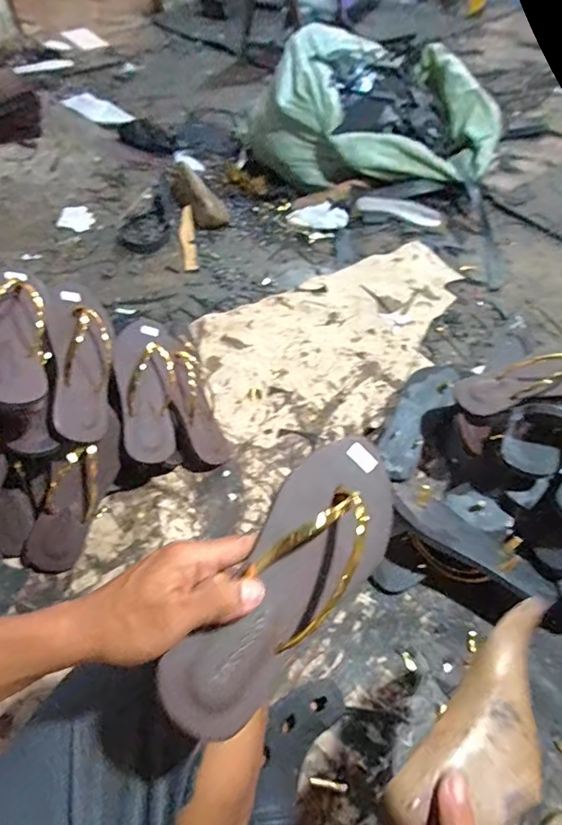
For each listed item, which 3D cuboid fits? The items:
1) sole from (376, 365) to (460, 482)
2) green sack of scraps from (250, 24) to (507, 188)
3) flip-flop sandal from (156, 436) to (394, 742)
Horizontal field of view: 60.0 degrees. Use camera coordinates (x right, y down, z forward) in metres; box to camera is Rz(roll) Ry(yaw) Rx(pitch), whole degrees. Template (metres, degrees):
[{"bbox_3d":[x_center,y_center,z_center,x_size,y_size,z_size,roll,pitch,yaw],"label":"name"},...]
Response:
[{"bbox_3d":[0.227,0.004,0.814,0.076,0.031,0.225,27,71,18],"label":"sole"},{"bbox_3d":[0.252,-0.825,1.357,0.681,0.266,0.407,22,55,15],"label":"green sack of scraps"},{"bbox_3d":[0.011,0.111,0.347,0.090,0.060,0.235,44,62,5],"label":"flip-flop sandal"}]

